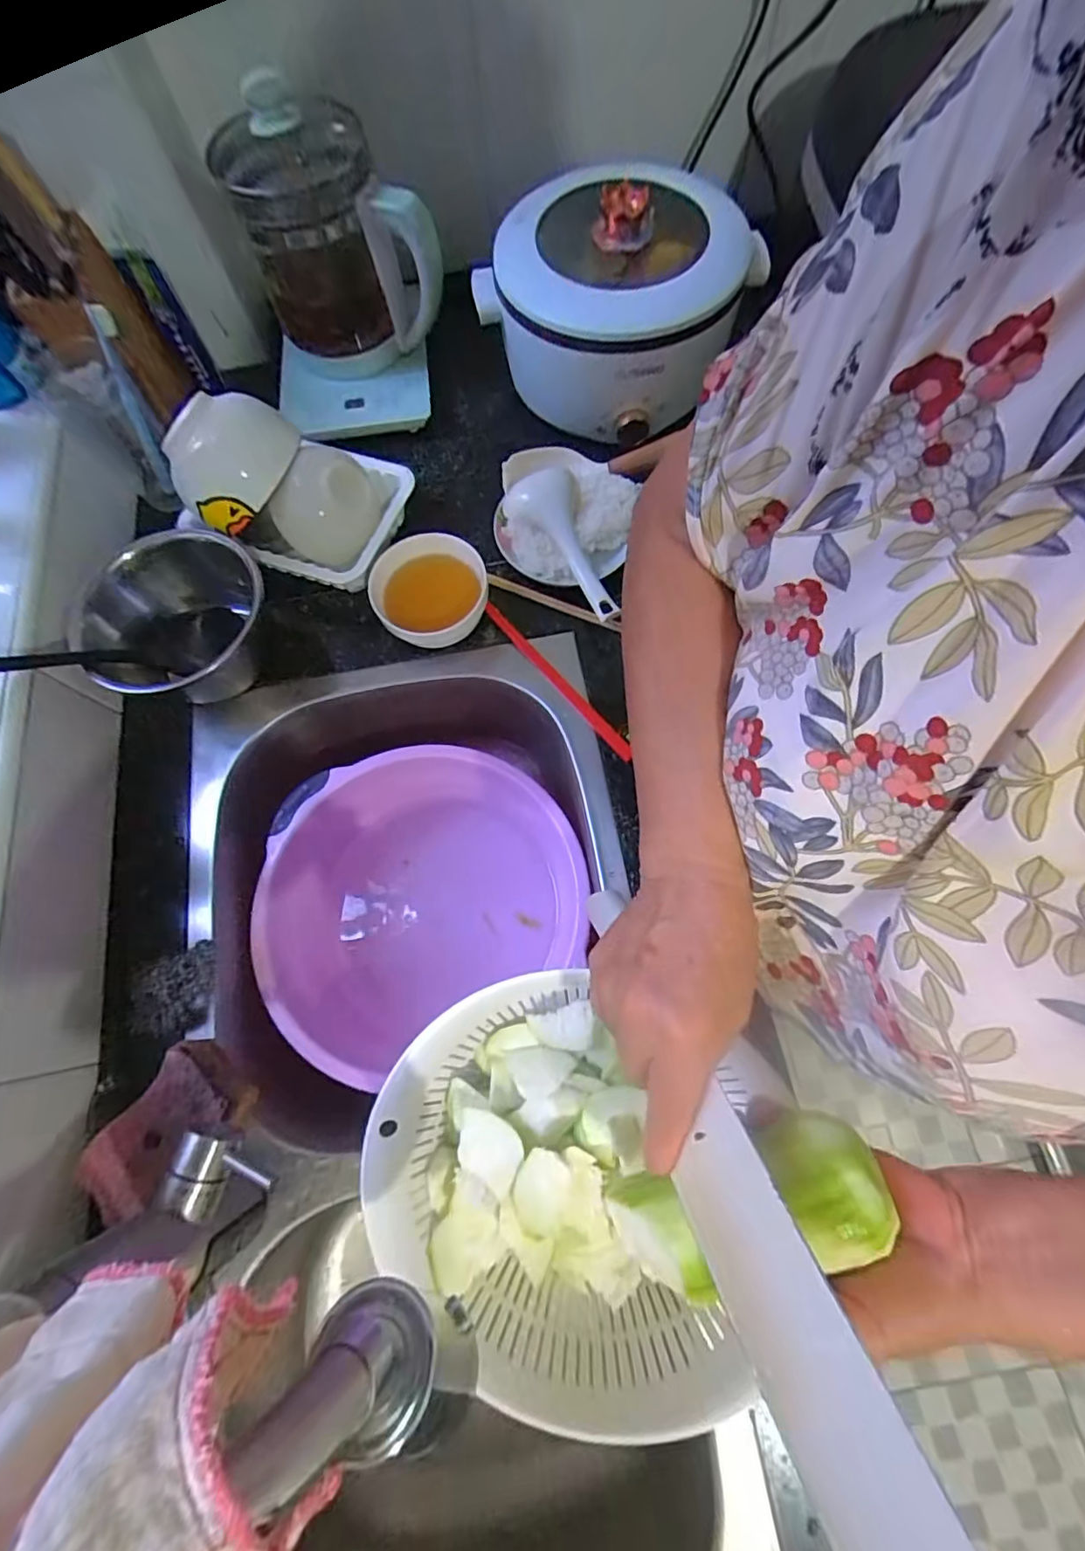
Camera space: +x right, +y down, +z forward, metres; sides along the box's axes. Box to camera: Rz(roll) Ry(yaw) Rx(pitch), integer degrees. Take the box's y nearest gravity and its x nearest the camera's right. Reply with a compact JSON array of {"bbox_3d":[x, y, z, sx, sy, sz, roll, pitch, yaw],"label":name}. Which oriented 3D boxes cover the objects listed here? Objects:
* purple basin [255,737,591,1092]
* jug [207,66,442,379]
[{"bbox_3d":[-0.128,0.126,0.602,0.311,0.126,0.281,-23,72,-5],"label":"purple basin"},{"bbox_3d":[-0.212,-0.567,0.581,0.186,0.191,0.147,-11,71,-1],"label":"jug"}]

